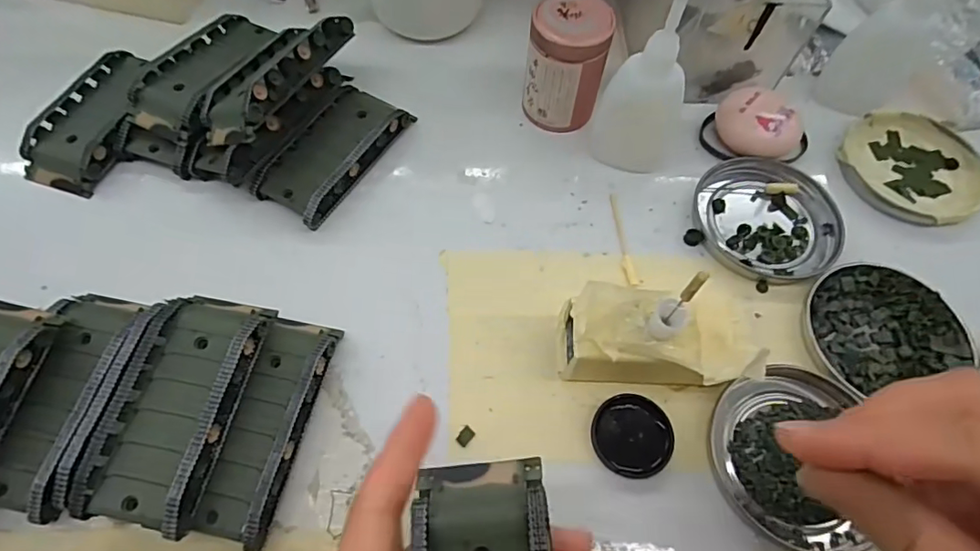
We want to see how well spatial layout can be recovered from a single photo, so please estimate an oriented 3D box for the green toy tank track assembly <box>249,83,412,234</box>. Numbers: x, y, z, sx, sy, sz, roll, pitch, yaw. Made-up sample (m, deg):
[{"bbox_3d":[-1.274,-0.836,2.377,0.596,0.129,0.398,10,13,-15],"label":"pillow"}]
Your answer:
[{"bbox_3d":[-0.088,-0.071,0.312,0.043,0.021,0.090,29,65,13],"label":"green toy tank track assembly"}]

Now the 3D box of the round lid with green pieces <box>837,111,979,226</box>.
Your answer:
[{"bbox_3d":[0.252,-0.065,0.325,0.079,0.011,0.079,1,62,-1],"label":"round lid with green pieces"}]

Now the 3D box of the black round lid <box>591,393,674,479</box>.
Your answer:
[{"bbox_3d":[0.064,0.072,0.246,0.035,0.007,0.035,1,62,-1],"label":"black round lid"}]

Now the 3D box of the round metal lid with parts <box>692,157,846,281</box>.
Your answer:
[{"bbox_3d":[0.155,-0.033,0.305,0.077,0.008,0.073,1,62,-1],"label":"round metal lid with parts"}]

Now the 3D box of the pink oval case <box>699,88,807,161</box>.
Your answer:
[{"bbox_3d":[0.160,-0.086,0.325,0.056,0.023,0.044,34,66,15],"label":"pink oval case"}]

